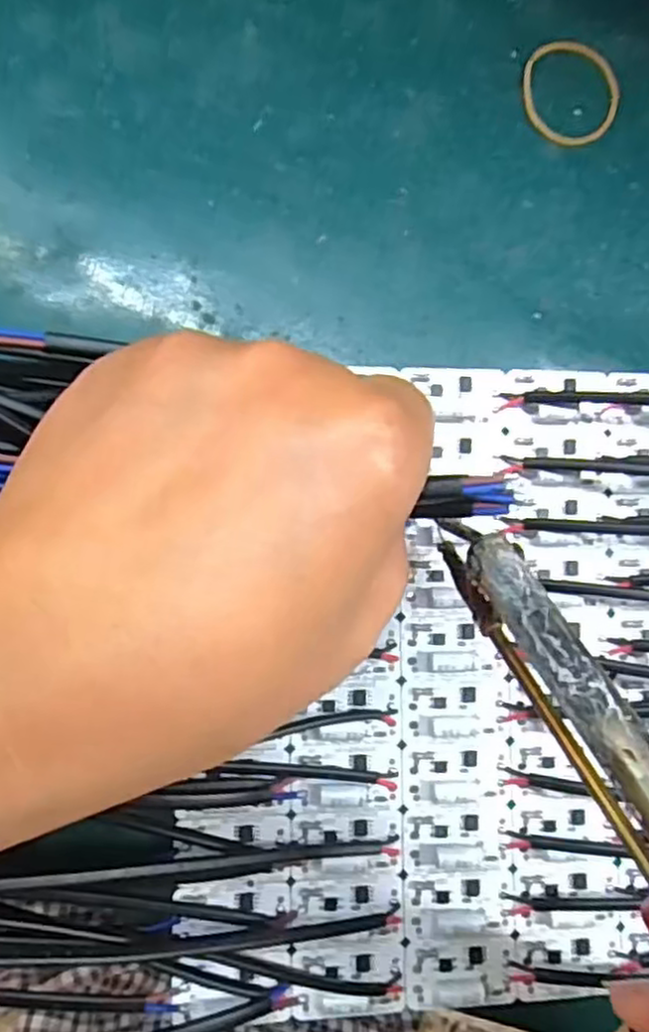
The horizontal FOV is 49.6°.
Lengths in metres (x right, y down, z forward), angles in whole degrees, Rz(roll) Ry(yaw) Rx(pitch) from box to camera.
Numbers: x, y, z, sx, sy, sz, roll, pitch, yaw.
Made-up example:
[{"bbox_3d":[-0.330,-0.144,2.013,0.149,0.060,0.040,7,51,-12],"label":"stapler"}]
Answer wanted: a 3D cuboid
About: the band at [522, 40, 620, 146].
[{"bbox_3d":[0.084,-0.143,0.238,0.034,0.004,0.035,-3,86,-7],"label":"band"}]

